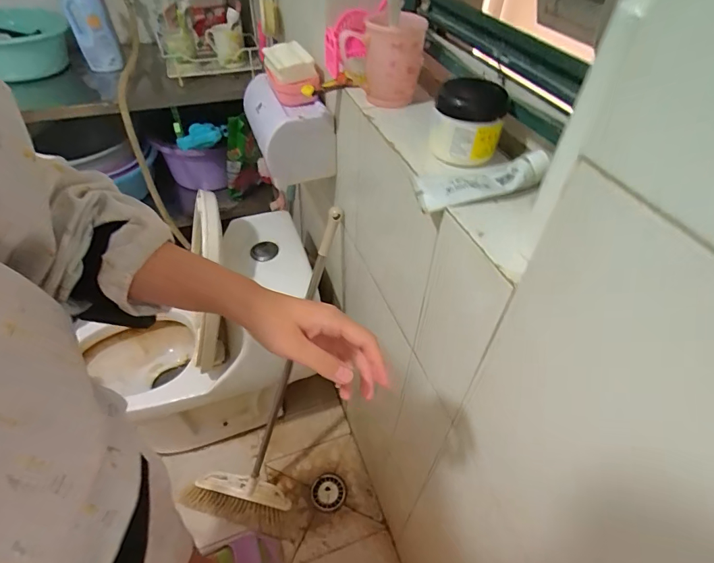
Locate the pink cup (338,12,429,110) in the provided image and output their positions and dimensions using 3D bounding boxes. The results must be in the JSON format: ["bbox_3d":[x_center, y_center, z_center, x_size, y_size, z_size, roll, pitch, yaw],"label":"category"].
[{"bbox_3d":[0.034,-0.309,0.560,0.113,0.101,0.092,6,47,5],"label":"pink cup"}]

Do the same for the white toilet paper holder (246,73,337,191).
[{"bbox_3d":[-0.127,-0.282,0.754,0.118,0.139,0.184,-17,50,-17],"label":"white toilet paper holder"}]

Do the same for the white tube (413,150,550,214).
[{"bbox_3d":[0.132,-0.114,0.440,0.139,0.038,0.056,-9,48,-10],"label":"white tube"}]

